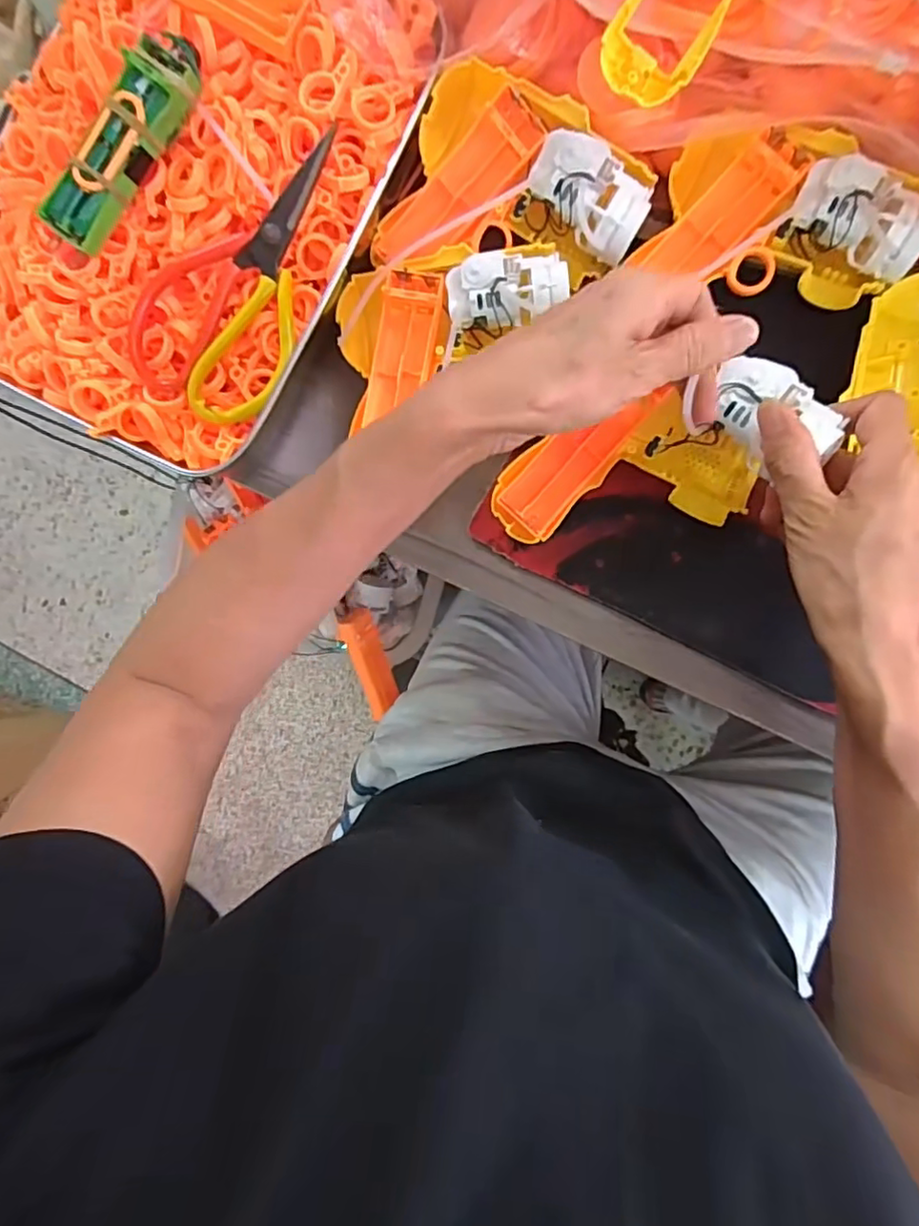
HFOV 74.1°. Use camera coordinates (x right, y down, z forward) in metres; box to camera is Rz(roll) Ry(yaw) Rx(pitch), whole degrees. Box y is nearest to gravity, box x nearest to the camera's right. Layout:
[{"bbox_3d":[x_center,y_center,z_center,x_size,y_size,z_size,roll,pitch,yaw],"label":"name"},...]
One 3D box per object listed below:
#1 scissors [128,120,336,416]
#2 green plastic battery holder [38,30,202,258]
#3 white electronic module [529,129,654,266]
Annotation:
[{"bbox_3d":[-0.130,-0.196,0.353,0.082,0.025,0.167,17,89,9],"label":"scissors"},{"bbox_3d":[-0.183,-0.257,0.333,0.031,0.031,0.120,40,93,9],"label":"green plastic battery holder"},{"bbox_3d":[0.074,-0.237,0.341,0.068,0.028,0.041,42,93,9],"label":"white electronic module"}]

